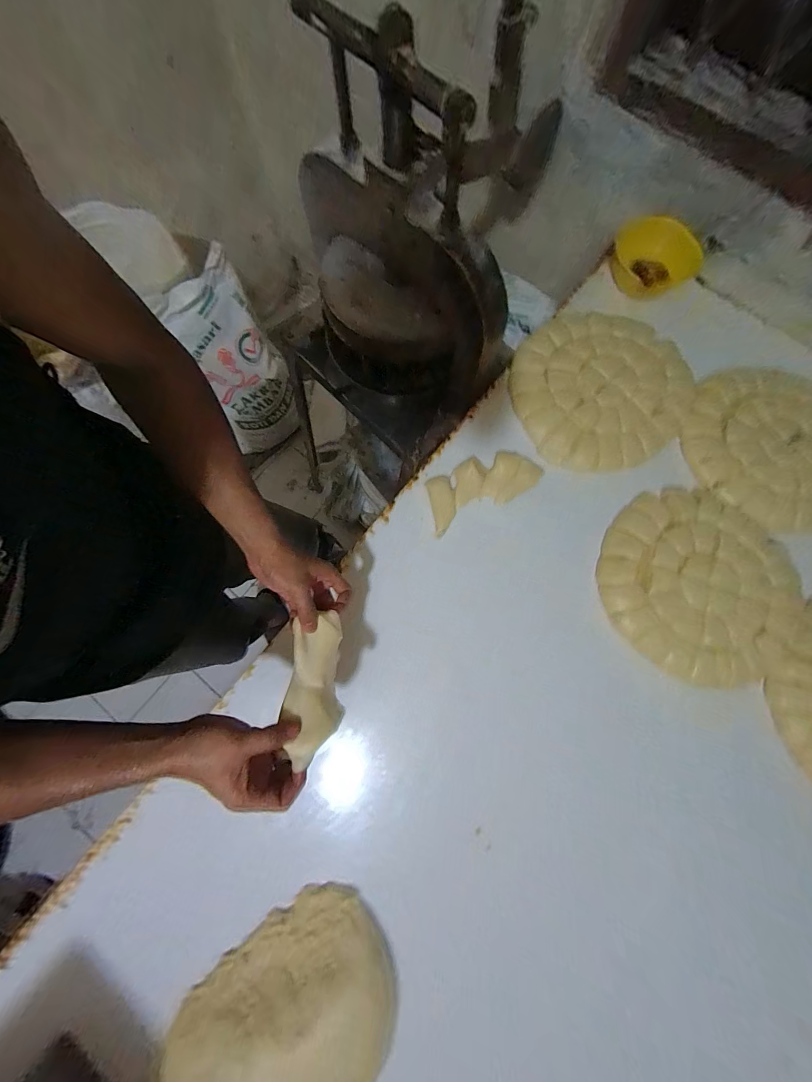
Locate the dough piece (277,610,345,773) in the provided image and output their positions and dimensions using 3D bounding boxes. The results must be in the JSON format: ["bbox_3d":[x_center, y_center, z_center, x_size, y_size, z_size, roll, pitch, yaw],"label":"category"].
[{"bbox_3d":[-0.108,0.169,0.424,0.066,0.011,0.164,9,57,-17],"label":"dough piece"}]

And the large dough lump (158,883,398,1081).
[{"bbox_3d":[-0.151,0.633,0.465,0.287,0.066,0.208,-37,81,-7],"label":"large dough lump"}]

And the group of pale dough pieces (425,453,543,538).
[{"bbox_3d":[0.132,-0.101,0.642,0.211,0.011,0.097,-27,79,-5],"label":"group of pale dough pieces"}]

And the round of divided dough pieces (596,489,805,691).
[{"bbox_3d":[0.478,0.068,0.590,0.301,0.021,0.293,0,78,0],"label":"round of divided dough pieces"}]

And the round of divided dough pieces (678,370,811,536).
[{"bbox_3d":[0.652,-0.172,0.630,0.292,0.029,0.280,24,79,5],"label":"round of divided dough pieces"}]

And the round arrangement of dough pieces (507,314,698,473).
[{"bbox_3d":[0.364,-0.294,0.667,0.330,0.010,0.307,0,78,0],"label":"round arrangement of dough pieces"}]

